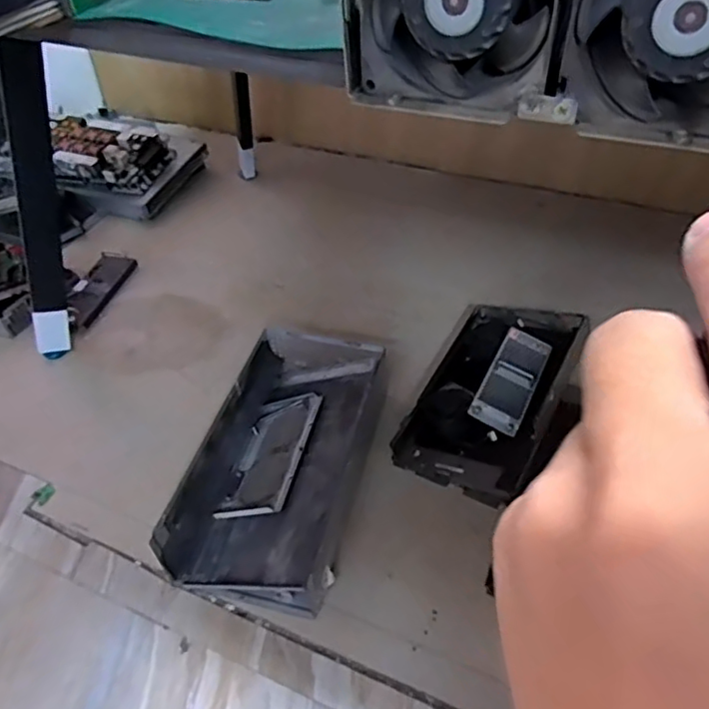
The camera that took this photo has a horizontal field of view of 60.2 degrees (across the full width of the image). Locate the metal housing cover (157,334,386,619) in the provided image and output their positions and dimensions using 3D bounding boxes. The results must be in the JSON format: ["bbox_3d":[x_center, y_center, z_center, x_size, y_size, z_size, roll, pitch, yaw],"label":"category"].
[{"bbox_3d":[-0.105,0.154,0.979,0.237,0.102,0.458,8,46,12],"label":"metal housing cover"}]

